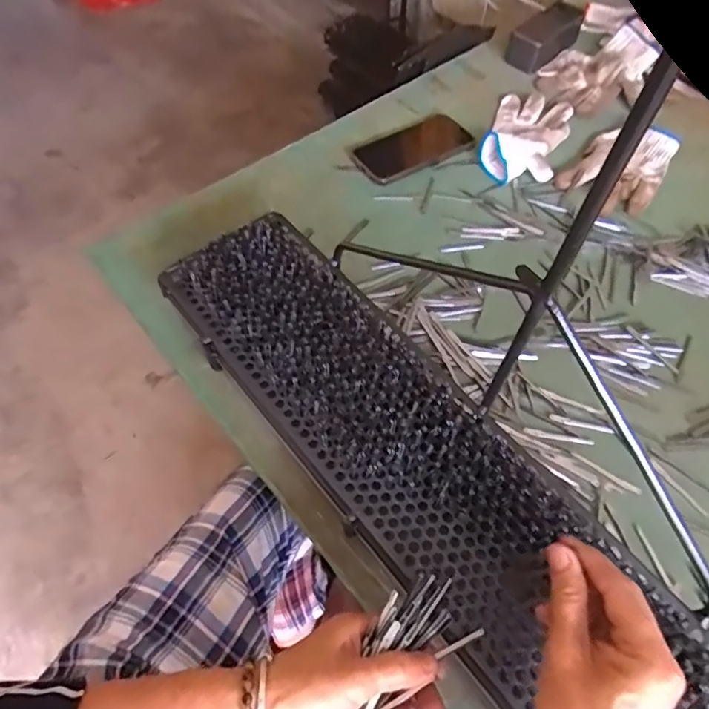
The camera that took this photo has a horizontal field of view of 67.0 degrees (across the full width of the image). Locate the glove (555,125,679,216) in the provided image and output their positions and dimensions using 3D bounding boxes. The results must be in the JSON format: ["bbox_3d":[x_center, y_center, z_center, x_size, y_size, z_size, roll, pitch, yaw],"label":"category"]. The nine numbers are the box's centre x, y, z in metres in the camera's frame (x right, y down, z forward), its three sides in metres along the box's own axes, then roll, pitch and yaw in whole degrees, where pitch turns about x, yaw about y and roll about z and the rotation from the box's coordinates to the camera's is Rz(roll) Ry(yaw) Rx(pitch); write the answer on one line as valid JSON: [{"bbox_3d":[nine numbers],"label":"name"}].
[{"bbox_3d":[0.355,-0.249,0.705,0.111,0.022,0.168,40,67,21],"label":"glove"}]

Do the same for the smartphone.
[{"bbox_3d":[0.078,-0.276,0.720,0.156,0.009,0.079,-28,63,-15],"label":"smartphone"}]

